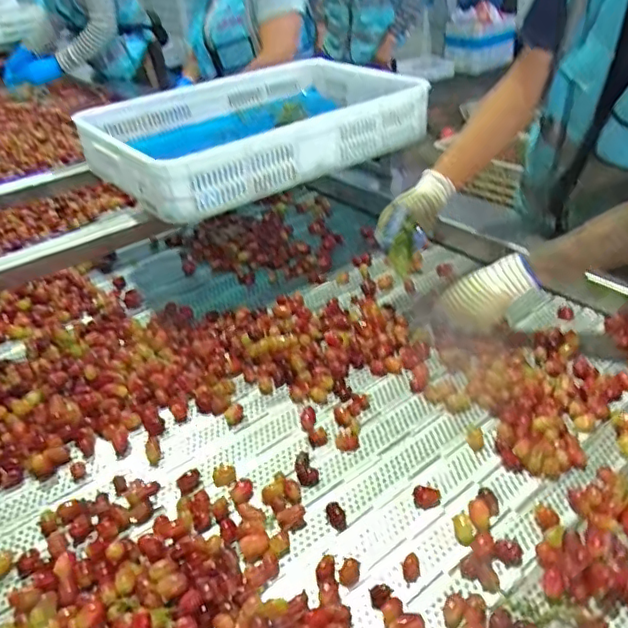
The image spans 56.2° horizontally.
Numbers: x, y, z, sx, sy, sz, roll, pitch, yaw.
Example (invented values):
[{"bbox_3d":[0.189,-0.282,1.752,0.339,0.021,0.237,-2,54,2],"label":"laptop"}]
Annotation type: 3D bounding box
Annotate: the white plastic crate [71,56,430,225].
[{"bbox_3d":[-0.110,-0.370,1.164,0.643,0.121,0.404,-28,40,-32],"label":"white plastic crate"}]

